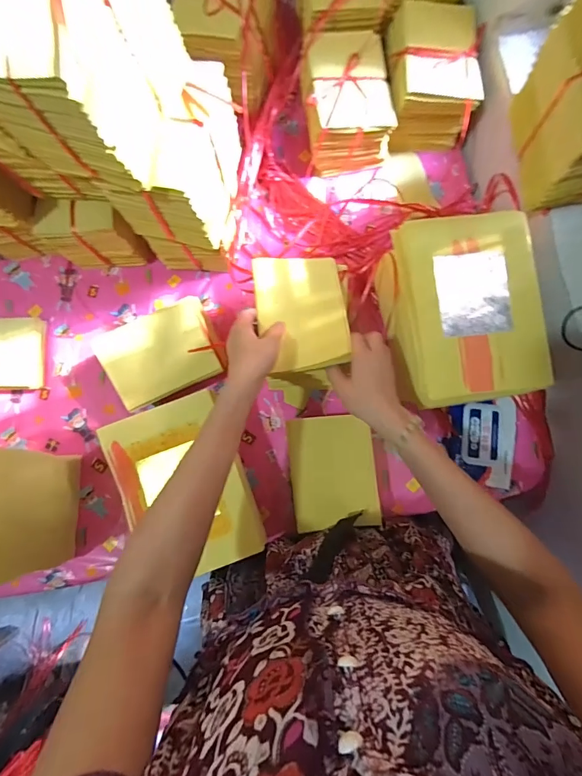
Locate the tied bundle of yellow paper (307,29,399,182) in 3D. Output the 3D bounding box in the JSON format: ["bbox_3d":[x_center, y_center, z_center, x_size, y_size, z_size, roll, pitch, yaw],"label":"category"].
[{"bbox_3d":[0.093,-0.474,0.666,0.138,0.105,0.175,-7,82,-2],"label":"tied bundle of yellow paper"}]

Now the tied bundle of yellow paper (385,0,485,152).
[{"bbox_3d":[0.235,-0.515,0.675,0.143,0.134,0.182,0,81,-1],"label":"tied bundle of yellow paper"}]

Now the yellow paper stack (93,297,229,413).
[{"bbox_3d":[-0.195,-0.051,0.596,0.166,0.025,0.121,-24,110,-5],"label":"yellow paper stack"}]

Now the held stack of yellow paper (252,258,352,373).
[{"bbox_3d":[0.015,-0.105,0.529,0.118,0.015,0.162,-6,75,-3],"label":"held stack of yellow paper"}]

